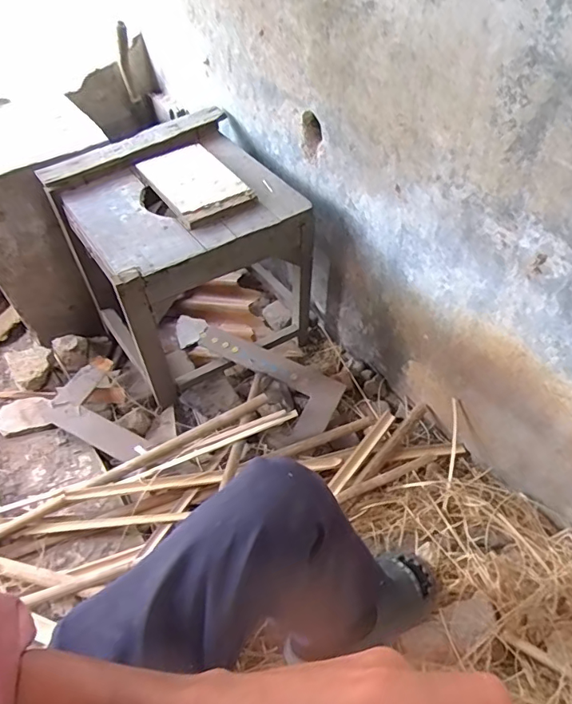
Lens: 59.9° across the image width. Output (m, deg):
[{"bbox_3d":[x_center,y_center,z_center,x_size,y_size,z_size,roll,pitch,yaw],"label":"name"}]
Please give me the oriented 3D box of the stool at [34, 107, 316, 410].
[{"bbox_3d":[-0.224,-0.206,1.170,0.428,0.444,0.435,-31,54,-19],"label":"stool"}]

